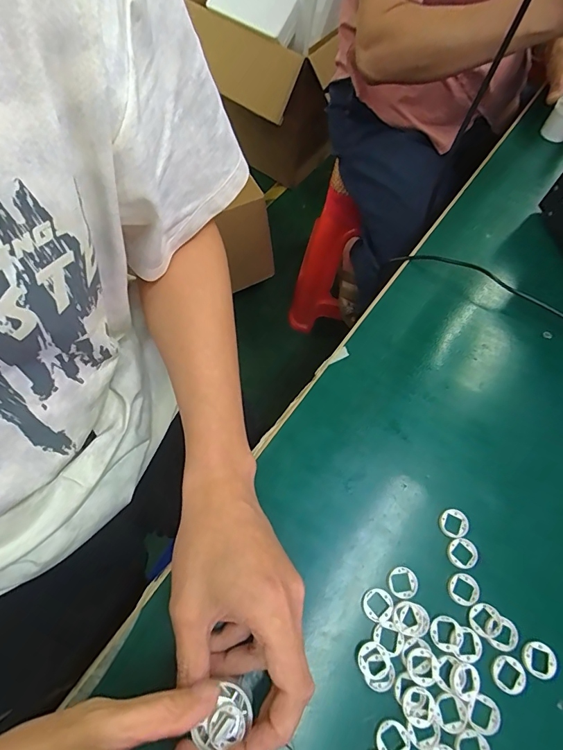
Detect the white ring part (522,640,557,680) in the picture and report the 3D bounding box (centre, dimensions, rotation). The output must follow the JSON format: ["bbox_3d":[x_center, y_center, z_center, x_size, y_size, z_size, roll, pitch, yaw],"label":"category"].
[{"bbox_3d":[0.183,0.202,0.296,0.024,0.004,0.021,35,68,14],"label":"white ring part"}]

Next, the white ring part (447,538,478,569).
[{"bbox_3d":[0.141,0.139,0.326,0.022,0.004,0.021,1,64,-1],"label":"white ring part"}]

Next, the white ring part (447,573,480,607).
[{"bbox_3d":[0.137,0.161,0.314,0.022,0.004,0.022,1,64,-1],"label":"white ring part"}]

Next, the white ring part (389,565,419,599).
[{"bbox_3d":[0.092,0.156,0.315,0.022,0.004,0.021,1,64,-1],"label":"white ring part"}]

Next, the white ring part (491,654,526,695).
[{"bbox_3d":[0.158,0.208,0.290,0.022,0.004,0.022,1,64,-1],"label":"white ring part"}]

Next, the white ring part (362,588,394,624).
[{"bbox_3d":[0.071,0.169,0.307,0.022,0.004,0.021,30,67,12],"label":"white ring part"}]

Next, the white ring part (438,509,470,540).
[{"bbox_3d":[0.138,0.119,0.336,0.023,0.004,0.022,1,64,-1],"label":"white ring part"}]

